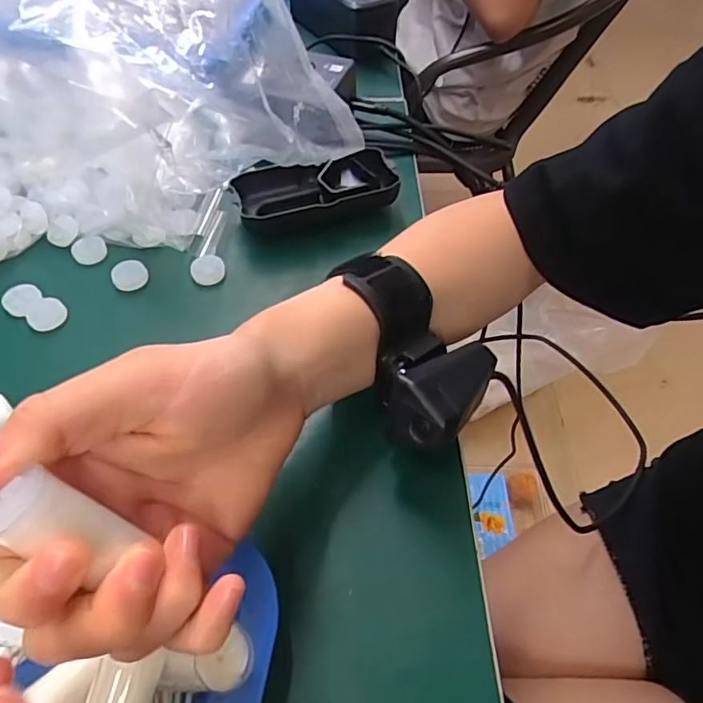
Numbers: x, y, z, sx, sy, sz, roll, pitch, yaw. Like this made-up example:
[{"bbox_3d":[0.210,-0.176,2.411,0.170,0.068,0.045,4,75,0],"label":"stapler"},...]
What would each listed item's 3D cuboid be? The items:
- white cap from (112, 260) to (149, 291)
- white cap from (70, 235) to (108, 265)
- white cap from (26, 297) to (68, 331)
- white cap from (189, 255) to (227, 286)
[{"bbox_3d":[-0.140,-0.048,0.343,0.021,0.008,0.020,0,53,-1],"label":"white cap"},{"bbox_3d":[-0.174,-0.068,0.363,0.022,0.009,0.021,0,53,-1],"label":"white cap"},{"bbox_3d":[-0.183,-0.023,0.326,0.021,0.007,0.021,0,53,-1],"label":"white cap"},{"bbox_3d":[-0.092,-0.052,0.350,0.021,0.006,0.021,0,77,-1],"label":"white cap"}]

